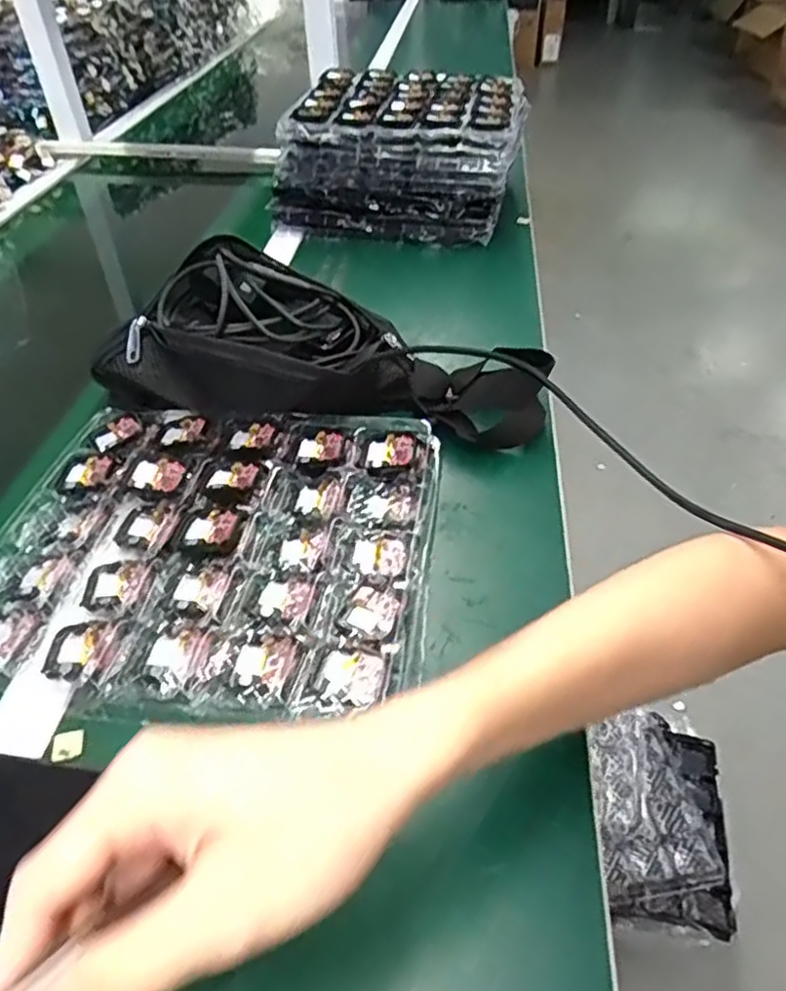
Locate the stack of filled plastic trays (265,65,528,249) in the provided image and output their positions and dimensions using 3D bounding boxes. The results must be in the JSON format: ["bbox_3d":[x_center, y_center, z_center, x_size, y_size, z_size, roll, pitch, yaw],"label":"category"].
[{"bbox_3d":[0.016,-0.469,0.922,0.301,0.129,0.262,7,44,10],"label":"stack of filled plastic trays"}]

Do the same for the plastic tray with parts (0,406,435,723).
[{"bbox_3d":[-0.125,0.033,0.466,0.289,0.030,0.254,4,43,7],"label":"plastic tray with parts"}]

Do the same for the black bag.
[{"bbox_3d":[-0.058,-0.132,0.569,0.366,0.096,0.115,8,44,11],"label":"black bag"}]

